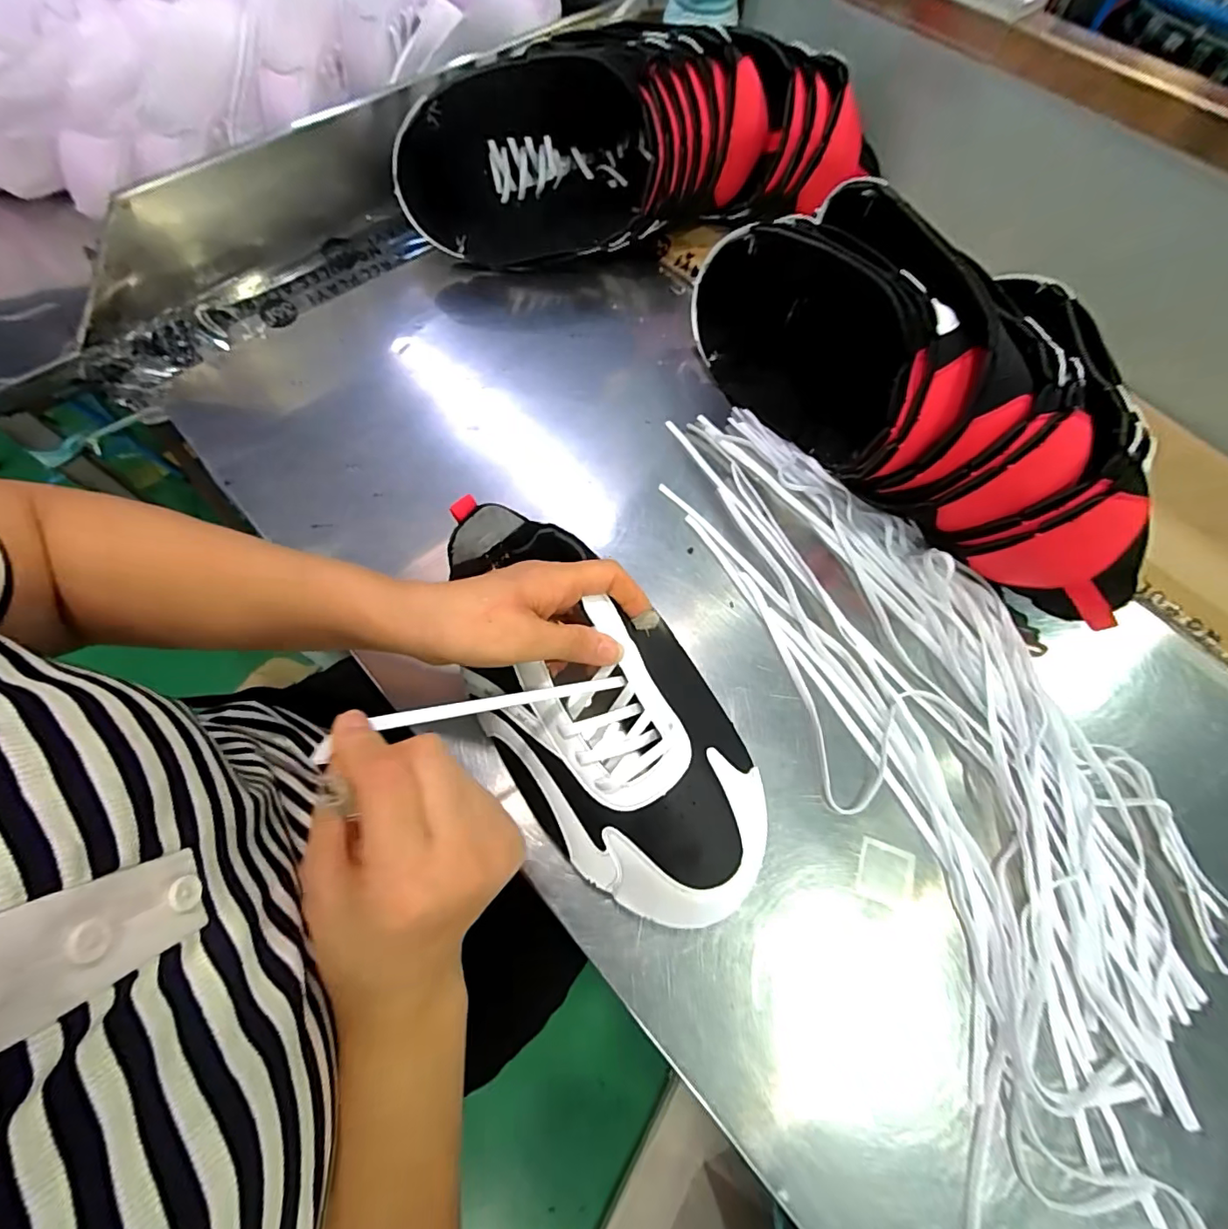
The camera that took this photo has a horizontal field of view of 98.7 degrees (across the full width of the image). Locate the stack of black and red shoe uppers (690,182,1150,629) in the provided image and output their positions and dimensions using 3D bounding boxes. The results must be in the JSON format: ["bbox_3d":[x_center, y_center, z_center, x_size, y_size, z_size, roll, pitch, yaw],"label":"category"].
[{"bbox_3d":[0.225,-0.170,0.410,0.120,0.156,0.394,-25,69,-13],"label":"stack of black and red shoe uppers"}]

